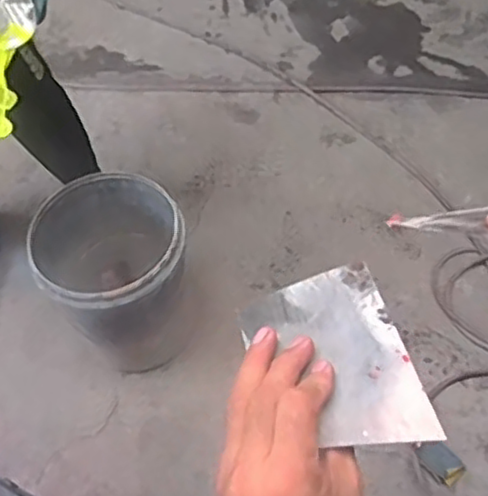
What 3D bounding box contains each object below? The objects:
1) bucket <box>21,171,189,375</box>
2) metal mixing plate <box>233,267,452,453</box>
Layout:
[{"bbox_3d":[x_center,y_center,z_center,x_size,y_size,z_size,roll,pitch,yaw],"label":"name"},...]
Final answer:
[{"bbox_3d":[-0.261,0.058,1.481,0.290,0.348,0.310,-2,61,3],"label":"bucket"},{"bbox_3d":[0.055,0.069,0.438,0.093,0.004,0.138,-13,44,-4],"label":"metal mixing plate"}]

